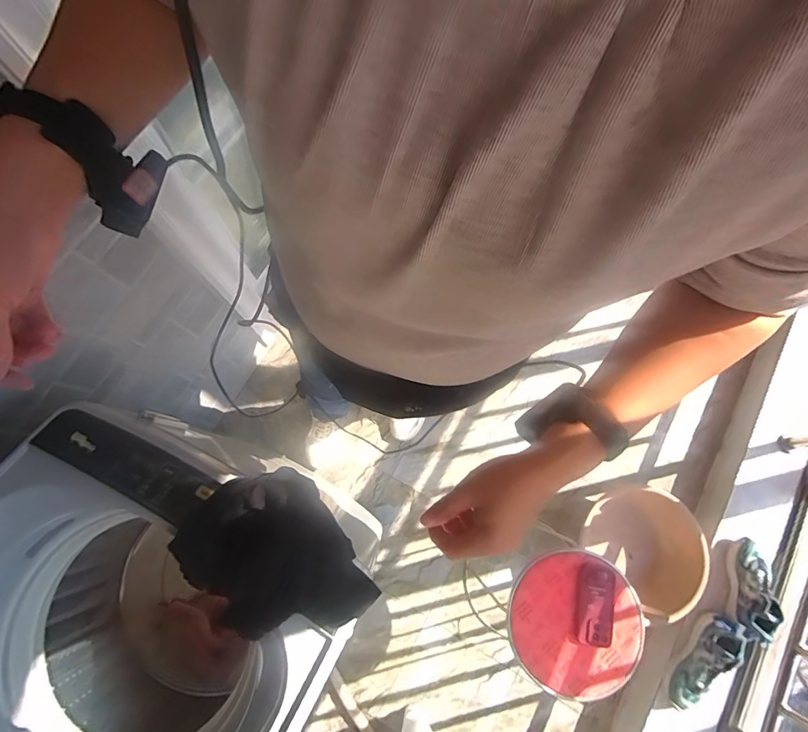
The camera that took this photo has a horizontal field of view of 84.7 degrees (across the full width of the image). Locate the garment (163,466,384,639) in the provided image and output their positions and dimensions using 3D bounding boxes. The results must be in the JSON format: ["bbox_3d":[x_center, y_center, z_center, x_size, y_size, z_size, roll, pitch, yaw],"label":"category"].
[{"bbox_3d":[-0.167,0.243,0.546,0.179,0.067,0.220,-33,79,-9],"label":"garment"}]

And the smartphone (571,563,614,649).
[{"bbox_3d":[0.403,0.507,0.941,0.081,0.012,0.152,13,76,2],"label":"smartphone"}]

